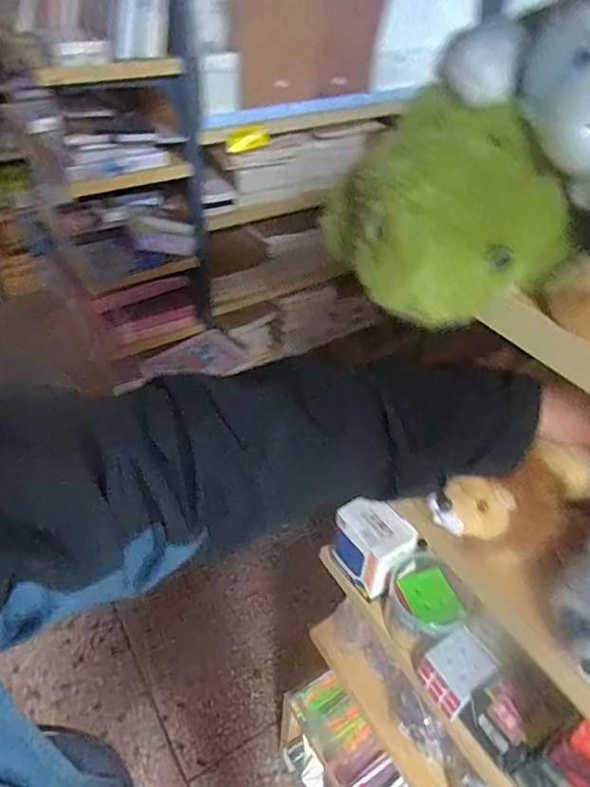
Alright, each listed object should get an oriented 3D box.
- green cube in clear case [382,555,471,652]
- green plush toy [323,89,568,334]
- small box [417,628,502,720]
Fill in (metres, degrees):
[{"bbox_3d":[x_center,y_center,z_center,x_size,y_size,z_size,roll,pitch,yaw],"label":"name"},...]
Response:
[{"bbox_3d":[0.146,0.241,0.607,0.082,0.066,0.088,31,49,26],"label":"green cube in clear case"},{"bbox_3d":[0.077,-0.088,0.268,0.100,0.078,0.087,-29,52,-30],"label":"green plush toy"},{"bbox_3d":[0.167,0.286,0.555,0.062,0.052,0.060,-26,50,-28],"label":"small box"}]

